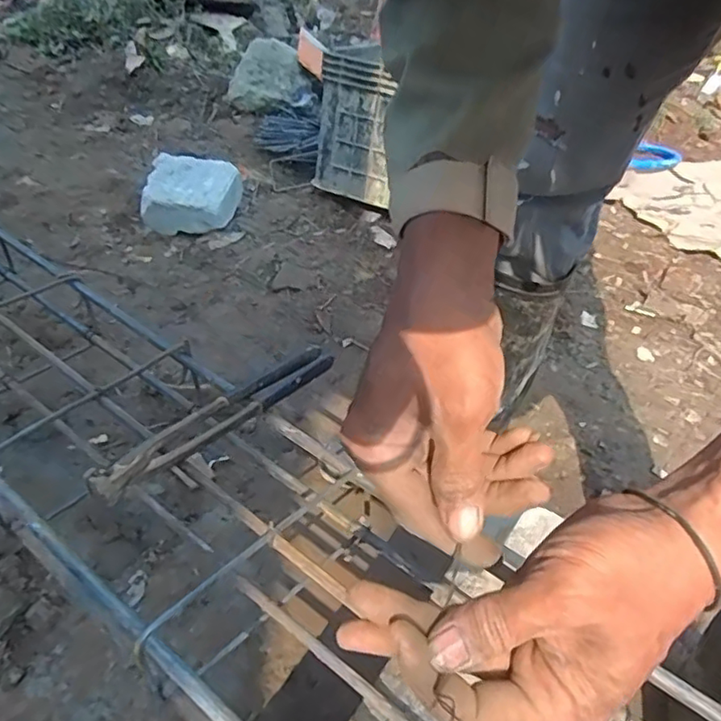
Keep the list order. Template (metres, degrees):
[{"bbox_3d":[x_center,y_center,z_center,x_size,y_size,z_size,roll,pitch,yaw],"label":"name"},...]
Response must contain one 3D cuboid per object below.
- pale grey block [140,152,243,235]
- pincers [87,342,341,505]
[{"bbox_3d":[-0.386,-0.385,1.352,0.201,0.092,0.224,3,41,-3],"label":"pale grey block"},{"bbox_3d":[-0.107,0.040,0.464,0.033,0.019,0.221,32,47,28],"label":"pincers"}]

